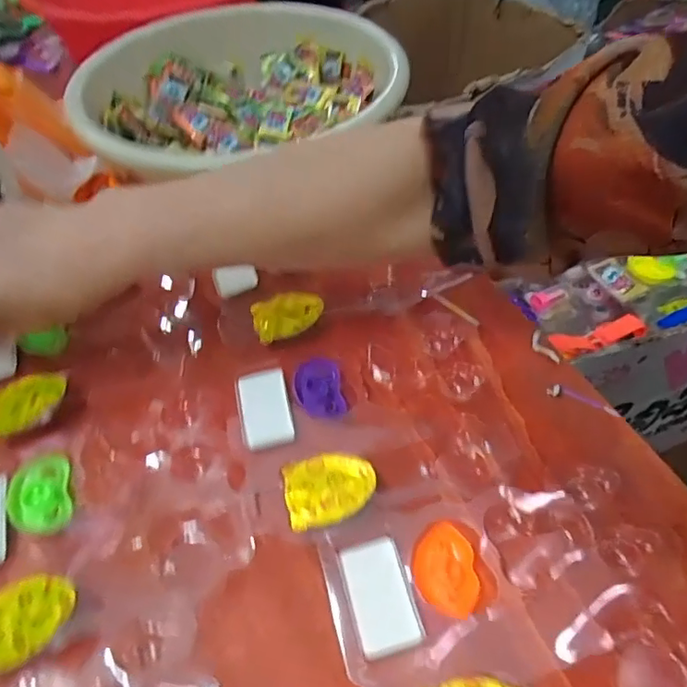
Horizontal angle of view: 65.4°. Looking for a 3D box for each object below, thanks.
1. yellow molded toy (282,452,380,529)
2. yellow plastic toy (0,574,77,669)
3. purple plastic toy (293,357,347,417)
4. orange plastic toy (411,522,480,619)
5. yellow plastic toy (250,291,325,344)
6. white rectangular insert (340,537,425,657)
[{"bbox_3d":[-0.007,0.084,0.311,0.051,0.012,0.041,-12,51,-7],"label":"yellow molded toy"},{"bbox_3d":[-0.160,0.140,0.272,0.047,0.014,0.040,-19,52,-13],"label":"yellow plastic toy"},{"bbox_3d":[-0.016,0.031,0.357,0.031,0.016,0.044,-9,51,-5],"label":"purple plastic toy"},{"bbox_3d":[0.053,0.120,0.285,0.032,0.007,0.044,-3,51,-1],"label":"orange plastic toy"},{"bbox_3d":[-0.041,-0.020,0.398,0.051,0.016,0.034,-14,51,-9],"label":"yellow plastic toy"},{"bbox_3d":[0.019,0.131,0.281,0.031,0.004,0.053,-13,51,-8],"label":"white rectangular insert"}]

